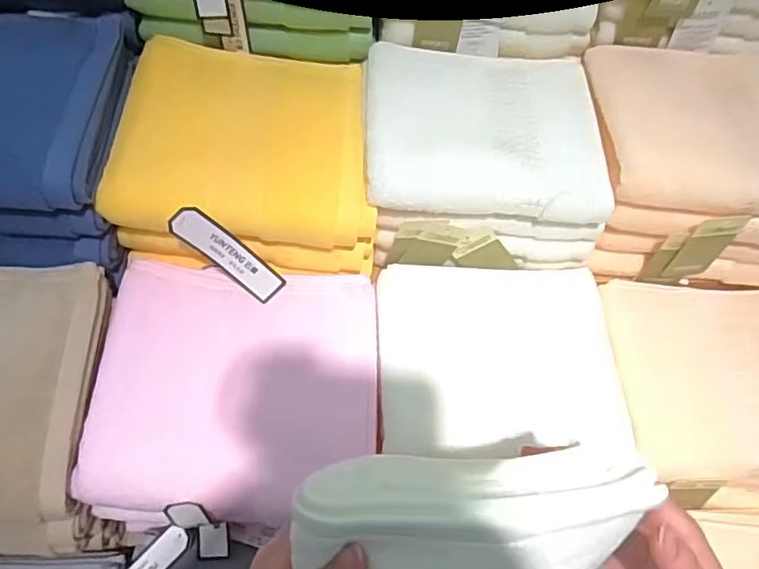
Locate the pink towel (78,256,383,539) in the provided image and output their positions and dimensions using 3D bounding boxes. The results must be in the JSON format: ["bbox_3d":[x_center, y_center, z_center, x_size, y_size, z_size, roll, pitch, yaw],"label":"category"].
[{"bbox_3d":[-0.098,0.069,0.416,0.190,0.026,0.181,3,58,-2],"label":"pink towel"}]

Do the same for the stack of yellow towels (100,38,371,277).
[{"bbox_3d":[-0.103,-0.106,0.474,0.186,0.073,0.177,0,58,-4],"label":"stack of yellow towels"}]

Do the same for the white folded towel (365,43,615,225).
[{"bbox_3d":[0.082,-0.123,0.459,0.182,0.032,0.146,2,58,-3],"label":"white folded towel"}]

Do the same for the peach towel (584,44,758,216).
[{"bbox_3d":[0.271,-0.131,0.473,0.187,0.030,0.163,5,58,-1],"label":"peach towel"}]

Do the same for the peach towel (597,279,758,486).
[{"bbox_3d":[0.280,0.074,0.473,0.185,0.030,0.160,2,58,-2],"label":"peach towel"}]

